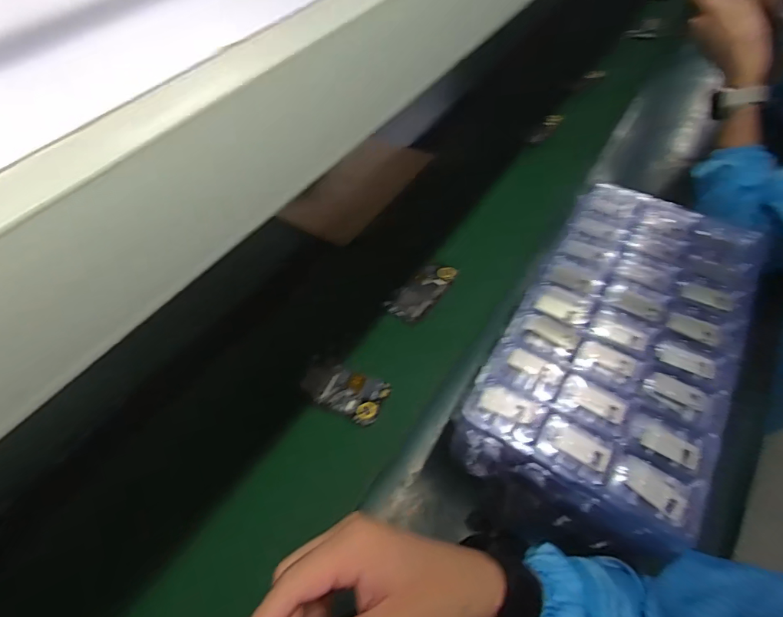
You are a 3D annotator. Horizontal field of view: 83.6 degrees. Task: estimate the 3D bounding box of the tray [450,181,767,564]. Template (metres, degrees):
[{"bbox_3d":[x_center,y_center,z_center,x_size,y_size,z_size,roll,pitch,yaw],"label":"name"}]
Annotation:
[{"bbox_3d":[0.252,0.025,0.479,0.210,0.060,0.409,25,59,21],"label":"tray"}]

